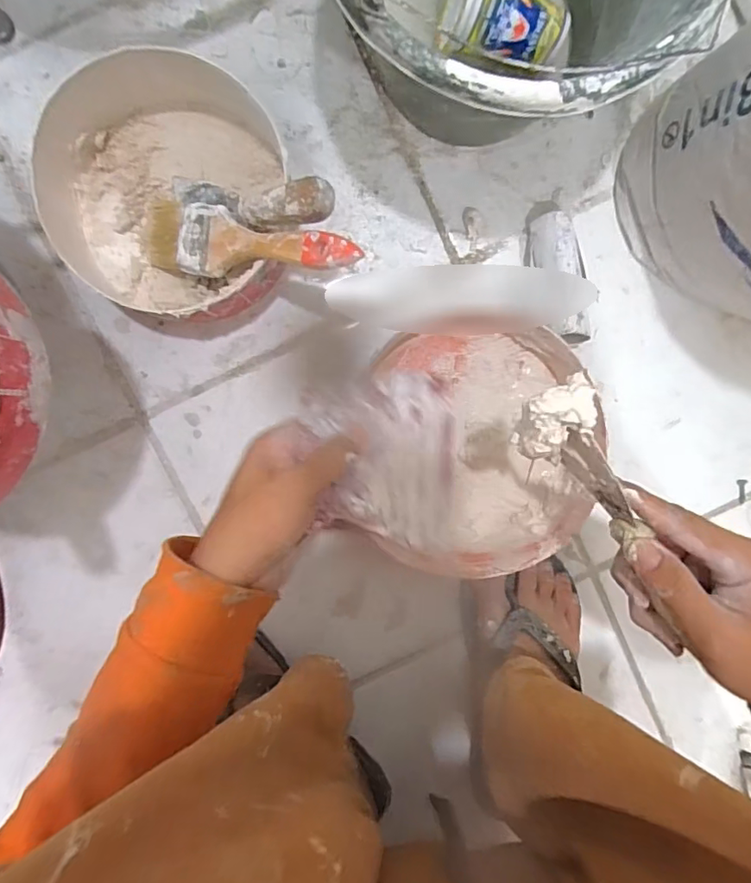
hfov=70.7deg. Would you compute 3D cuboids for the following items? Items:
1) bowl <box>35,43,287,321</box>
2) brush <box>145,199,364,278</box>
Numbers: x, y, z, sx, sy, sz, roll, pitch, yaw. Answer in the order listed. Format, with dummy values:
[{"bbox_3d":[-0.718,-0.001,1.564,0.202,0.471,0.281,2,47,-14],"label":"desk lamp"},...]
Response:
[{"bbox_3d":[-0.161,-0.178,0.410,0.152,0.072,0.161,0,95,-3],"label":"bowl"},{"bbox_3d":[-0.099,-0.142,0.378,0.212,0.014,0.050,16,95,29],"label":"brush"}]

